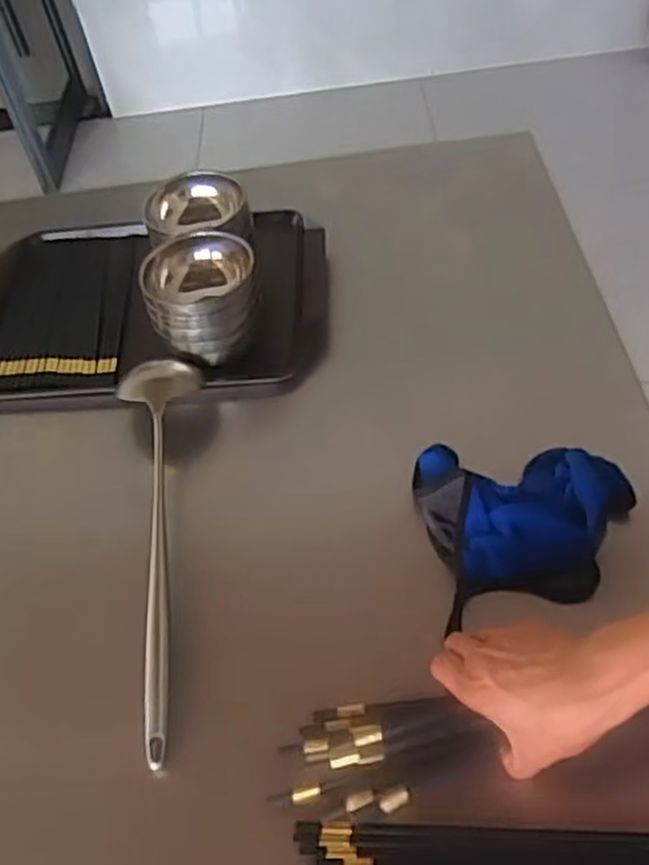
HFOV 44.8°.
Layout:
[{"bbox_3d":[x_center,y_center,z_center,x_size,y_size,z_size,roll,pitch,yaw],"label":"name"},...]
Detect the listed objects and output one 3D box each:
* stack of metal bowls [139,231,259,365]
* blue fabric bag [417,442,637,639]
[{"bbox_3d":[-0.124,-0.134,0.824,0.112,0.099,0.110,-12,50,-2],"label":"stack of metal bowls"},{"bbox_3d":[0.176,0.064,0.679,0.180,0.046,0.163,-10,50,0],"label":"blue fabric bag"}]

